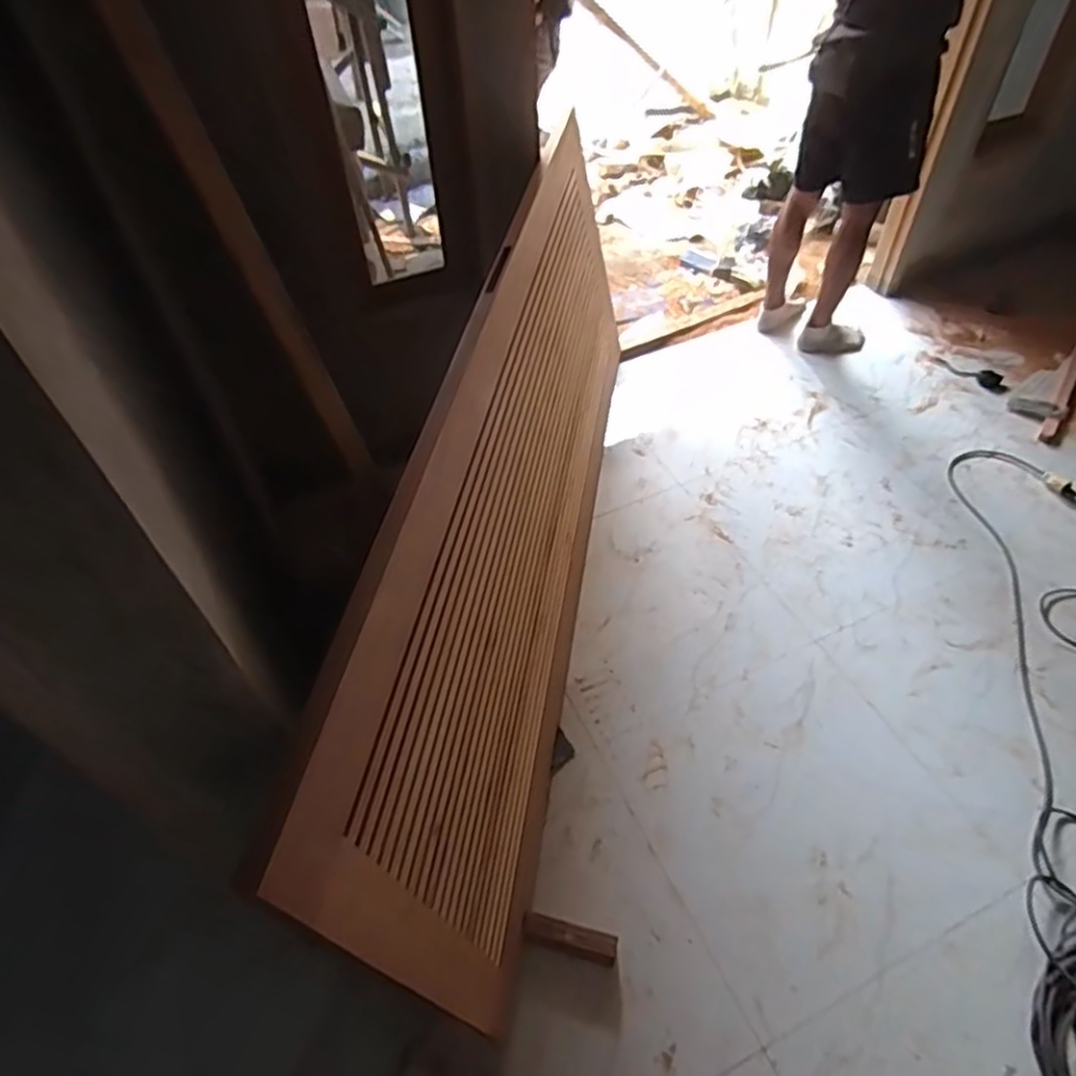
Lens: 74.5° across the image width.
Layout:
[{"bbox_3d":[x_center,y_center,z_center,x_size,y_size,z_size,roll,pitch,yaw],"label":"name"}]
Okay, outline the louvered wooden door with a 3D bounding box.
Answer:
[{"bbox_3d":[0.008,-0.121,1.497,0.033,0.797,1.874,-2,48,19],"label":"louvered wooden door"}]

